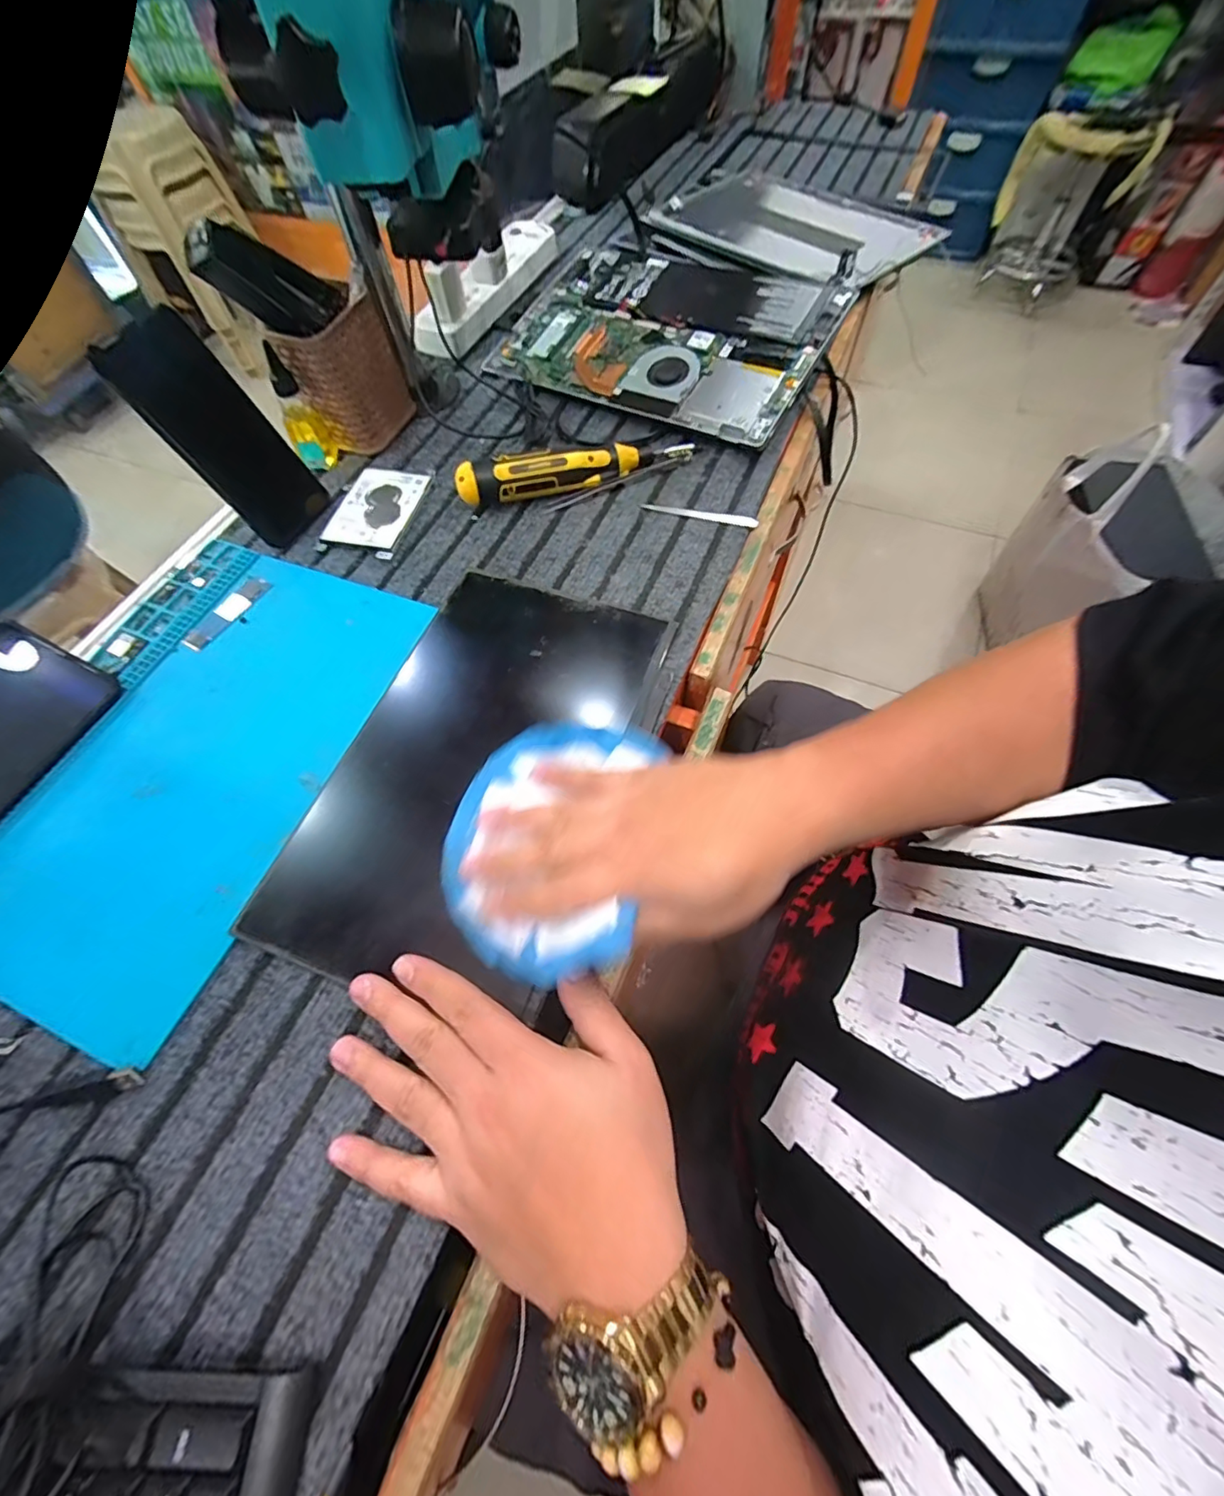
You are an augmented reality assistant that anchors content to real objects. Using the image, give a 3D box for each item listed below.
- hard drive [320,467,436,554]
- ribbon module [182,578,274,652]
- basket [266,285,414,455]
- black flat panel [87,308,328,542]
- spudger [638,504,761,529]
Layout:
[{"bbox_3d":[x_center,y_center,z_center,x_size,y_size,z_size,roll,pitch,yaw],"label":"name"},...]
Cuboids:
[{"bbox_3d":[-0.210,-0.216,0.487,0.068,0.009,0.098,10,63,8],"label":"hard drive"},{"bbox_3d":[-0.313,-0.111,0.442,0.021,0.006,0.078,26,66,16],"label":"ribbon module"},{"bbox_3d":[-0.240,-0.342,0.501,0.050,0.097,0.092,18,64,12],"label":"basket"},{"bbox_3d":[-0.306,-0.247,0.433,0.010,0.154,0.075,10,60,33],"label":"black flat panel"},{"bbox_3d":[0.076,-0.204,0.475,0.101,0.005,0.010,13,63,10],"label":"spudger"}]

